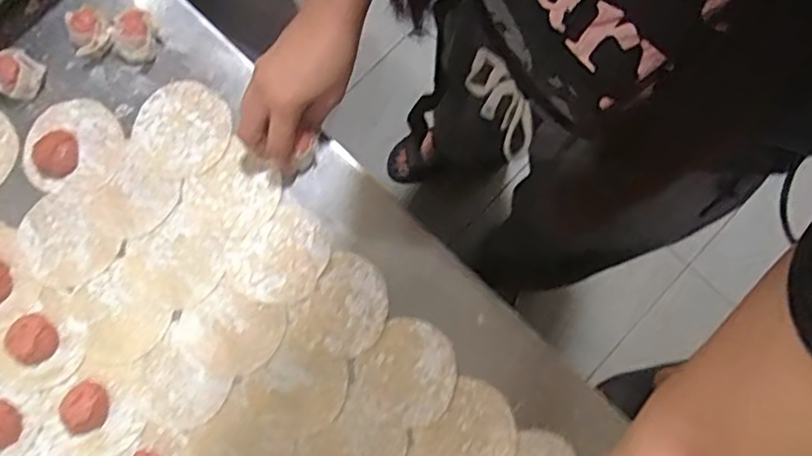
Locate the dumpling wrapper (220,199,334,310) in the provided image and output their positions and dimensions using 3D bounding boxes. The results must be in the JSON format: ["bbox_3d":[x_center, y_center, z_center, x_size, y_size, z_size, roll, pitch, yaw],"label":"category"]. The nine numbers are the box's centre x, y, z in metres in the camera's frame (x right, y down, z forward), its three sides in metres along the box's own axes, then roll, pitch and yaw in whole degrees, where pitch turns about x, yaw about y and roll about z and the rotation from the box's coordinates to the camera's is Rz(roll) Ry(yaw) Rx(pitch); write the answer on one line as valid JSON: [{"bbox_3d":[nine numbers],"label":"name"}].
[{"bbox_3d":[-0.104,0.024,0.528,0.084,0.004,0.072,-40,83,-7],"label":"dumpling wrapper"}]

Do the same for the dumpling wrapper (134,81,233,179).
[{"bbox_3d":[-0.193,-0.086,0.546,0.081,0.004,0.080,36,81,5],"label":"dumpling wrapper"}]

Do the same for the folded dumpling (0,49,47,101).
[{"bbox_3d":[-0.328,-0.130,0.533,0.028,0.029,0.039,18,80,2],"label":"folded dumpling"}]

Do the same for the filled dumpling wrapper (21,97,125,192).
[{"bbox_3d":[-0.290,-0.075,0.535,0.084,0.019,0.068,-35,82,-7],"label":"filled dumpling wrapper"}]

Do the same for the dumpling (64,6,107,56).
[{"bbox_3d":[-0.270,-0.165,0.541,0.029,0.035,0.031,-23,81,-5],"label":"dumpling"}]

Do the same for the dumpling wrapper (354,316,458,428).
[{"bbox_3d":[0.004,0.117,0.514,0.077,0.004,0.077,0,80,-1],"label":"dumpling wrapper"}]

